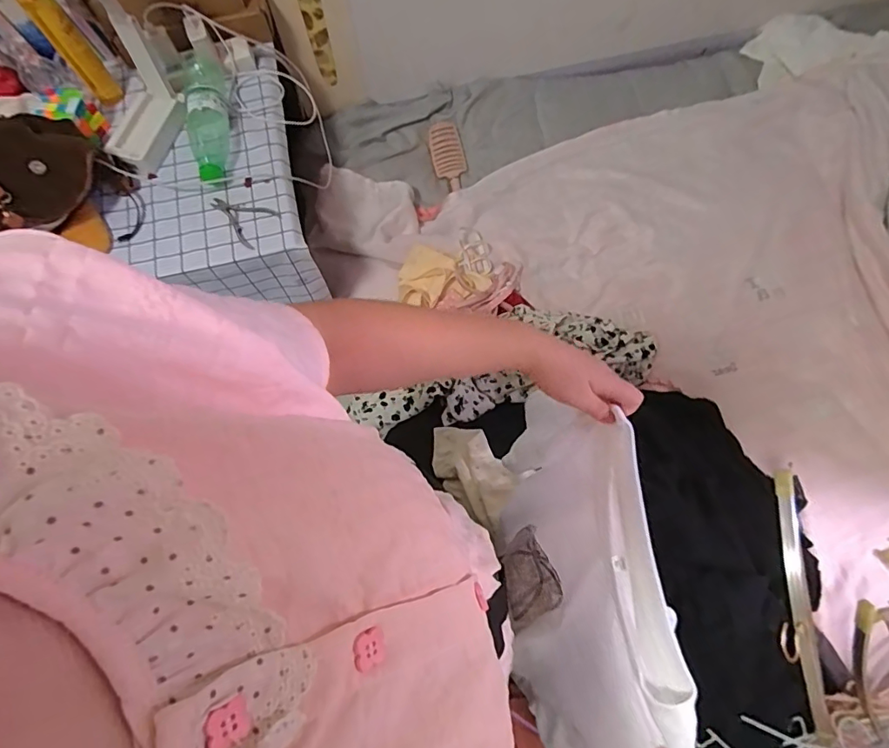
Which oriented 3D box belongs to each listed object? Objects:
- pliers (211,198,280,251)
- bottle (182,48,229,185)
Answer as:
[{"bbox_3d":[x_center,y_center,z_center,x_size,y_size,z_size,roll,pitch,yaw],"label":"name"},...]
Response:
[{"bbox_3d":[-0.325,-0.248,0.777,0.109,0.006,0.074,29,75,11],"label":"pliers"},{"bbox_3d":[-0.386,-0.418,0.794,0.069,0.061,0.242,-17,73,-4],"label":"bottle"}]

